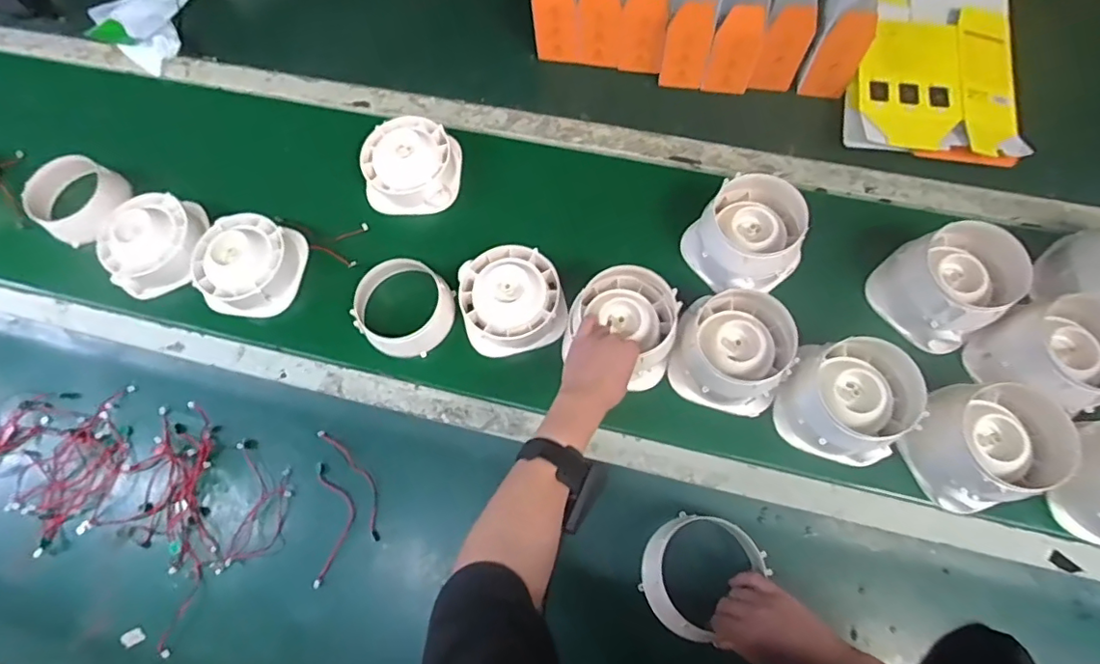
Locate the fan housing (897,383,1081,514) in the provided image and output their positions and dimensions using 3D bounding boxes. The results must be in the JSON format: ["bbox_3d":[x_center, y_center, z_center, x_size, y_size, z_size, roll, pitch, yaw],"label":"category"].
[{"bbox_3d":[0.489,0.125,0.620,0.132,0.088,0.124,-1,70,3],"label":"fan housing"}]

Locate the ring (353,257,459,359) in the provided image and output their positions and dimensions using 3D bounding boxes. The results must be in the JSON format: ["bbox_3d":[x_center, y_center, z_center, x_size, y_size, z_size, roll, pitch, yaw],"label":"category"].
[{"bbox_3d":[-0.195,-0.032,0.738,0.124,0.058,0.118,-1,70,3],"label":"ring"}]

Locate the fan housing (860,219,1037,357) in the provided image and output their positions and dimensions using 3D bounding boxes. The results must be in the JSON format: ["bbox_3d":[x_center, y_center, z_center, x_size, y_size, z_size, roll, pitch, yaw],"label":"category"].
[{"bbox_3d":[0.493,-0.061,0.686,0.126,0.100,0.127,-35,72,-9],"label":"fan housing"}]

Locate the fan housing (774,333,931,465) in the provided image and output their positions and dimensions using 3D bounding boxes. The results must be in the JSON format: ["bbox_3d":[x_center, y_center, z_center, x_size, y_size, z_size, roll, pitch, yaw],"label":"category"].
[{"bbox_3d":[0.348,0.077,0.646,0.128,0.096,0.126,35,75,14],"label":"fan housing"}]

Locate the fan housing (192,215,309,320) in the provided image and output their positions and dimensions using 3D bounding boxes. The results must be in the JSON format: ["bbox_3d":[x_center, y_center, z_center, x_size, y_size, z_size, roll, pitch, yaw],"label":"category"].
[{"bbox_3d":[-0.421,-0.097,0.769,0.128,0.060,0.129,8,71,6],"label":"fan housing"}]

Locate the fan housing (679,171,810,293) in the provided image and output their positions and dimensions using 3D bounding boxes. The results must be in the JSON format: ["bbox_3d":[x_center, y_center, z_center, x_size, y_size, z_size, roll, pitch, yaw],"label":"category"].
[{"bbox_3d":[0.260,-0.125,0.725,0.134,0.088,0.127,-1,70,3],"label":"fan housing"}]

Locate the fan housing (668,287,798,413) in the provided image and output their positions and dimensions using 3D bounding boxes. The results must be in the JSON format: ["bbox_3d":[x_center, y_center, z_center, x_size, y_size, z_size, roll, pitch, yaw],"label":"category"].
[{"bbox_3d":[0.223,0.016,0.675,0.129,0.091,0.137,-1,70,3],"label":"fan housing"}]

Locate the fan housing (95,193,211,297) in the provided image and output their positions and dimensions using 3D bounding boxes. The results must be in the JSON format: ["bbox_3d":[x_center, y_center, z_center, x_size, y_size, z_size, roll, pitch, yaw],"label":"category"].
[{"bbox_3d":[-0.565,-0.127,0.787,0.126,0.073,0.128,-1,70,3],"label":"fan housing"}]

